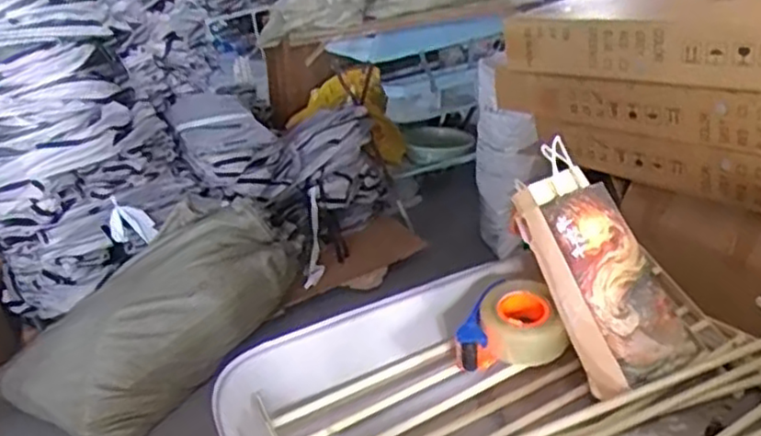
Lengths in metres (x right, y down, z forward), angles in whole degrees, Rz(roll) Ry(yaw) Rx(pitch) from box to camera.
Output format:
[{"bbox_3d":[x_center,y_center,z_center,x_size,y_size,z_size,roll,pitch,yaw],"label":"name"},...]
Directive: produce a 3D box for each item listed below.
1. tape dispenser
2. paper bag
[{"bbox_3d":[0.182,0.158,1.034,0.157,0.072,0.114,-11,25,-6],"label":"tape dispenser"},{"bbox_3d":[0.302,0.060,0.977,0.145,0.342,0.061,-19,-11,-24],"label":"paper bag"}]

